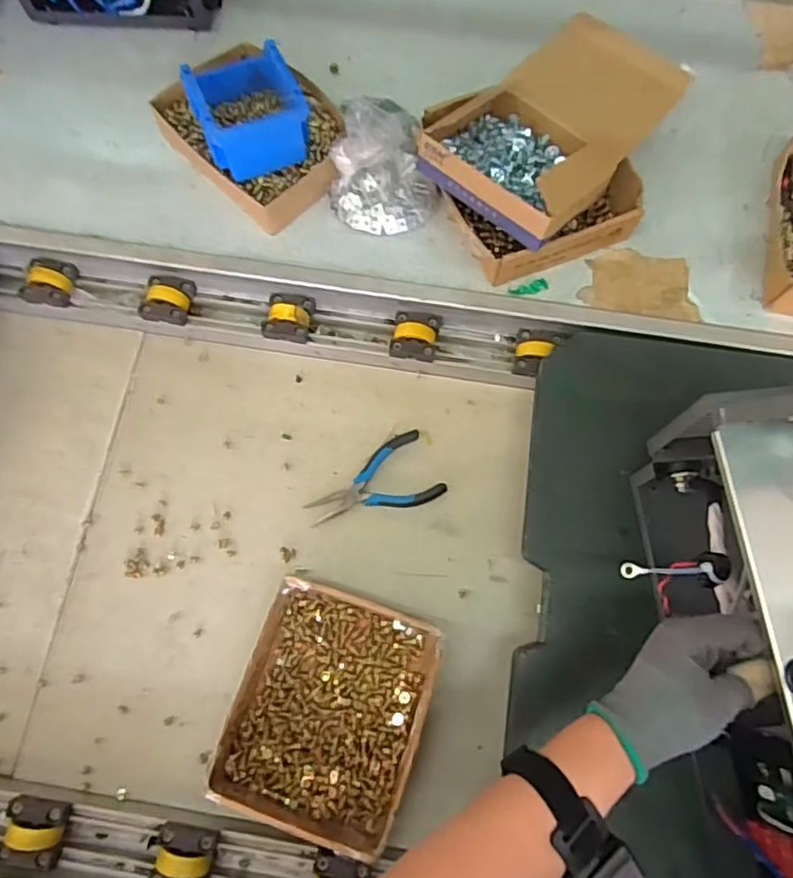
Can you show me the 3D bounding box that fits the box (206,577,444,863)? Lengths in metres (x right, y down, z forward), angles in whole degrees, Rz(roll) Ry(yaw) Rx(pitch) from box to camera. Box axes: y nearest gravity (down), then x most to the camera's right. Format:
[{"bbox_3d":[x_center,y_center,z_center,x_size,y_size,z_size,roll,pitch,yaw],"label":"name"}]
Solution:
[{"bbox_3d":[-0.067,0.270,0.611,0.182,0.050,0.224,16,74,5],"label":"box"}]

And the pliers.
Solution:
[{"bbox_3d":[-0.028,0.059,0.693,0.154,0.013,0.083,-29,75,-7],"label":"pliers"}]

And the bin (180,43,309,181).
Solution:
[{"bbox_3d":[-0.164,-0.364,0.669,0.109,0.070,0.138,-21,74,-5],"label":"bin"}]

